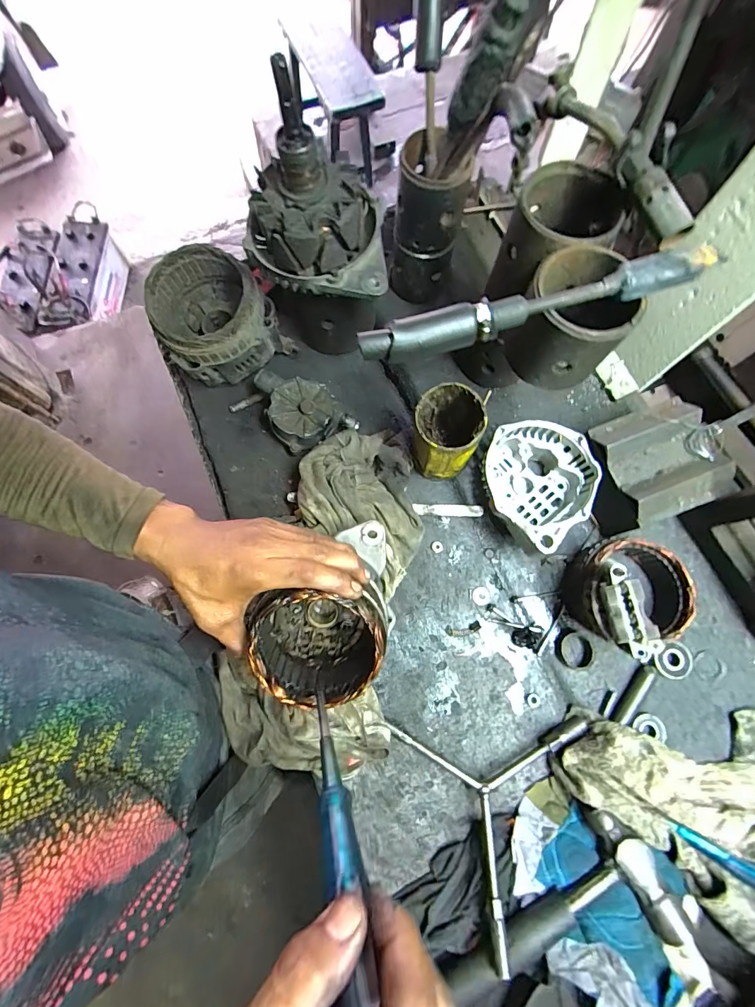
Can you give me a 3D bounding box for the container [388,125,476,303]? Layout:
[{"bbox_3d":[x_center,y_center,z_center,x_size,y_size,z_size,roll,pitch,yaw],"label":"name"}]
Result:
[{"bbox_3d":[0.059,-0.339,0.493,0.078,0.172,0.075,11,75,2],"label":"container"}]

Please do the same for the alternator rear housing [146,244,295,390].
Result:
[{"bbox_3d":[-0.200,-0.232,0.506,0.140,0.106,0.125,-31,77,-9],"label":"alternator rear housing"}]

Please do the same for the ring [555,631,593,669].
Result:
[{"bbox_3d":[0.221,0.164,0.449,0.038,0.012,0.038,0,75,-1],"label":"ring"}]

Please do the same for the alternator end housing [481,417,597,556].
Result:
[{"bbox_3d":[0.176,-0.023,0.471,0.123,0.077,0.135,0,75,-1],"label":"alternator end housing"}]

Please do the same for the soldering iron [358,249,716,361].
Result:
[{"bbox_3d":[0.117,-0.147,0.297,0.261,0.027,0.027,-14,75,-5],"label":"soldering iron"}]

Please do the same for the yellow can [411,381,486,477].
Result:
[{"bbox_3d":[0.077,-0.082,0.468,0.070,0.116,0.086,11,75,2],"label":"yellow can"}]

